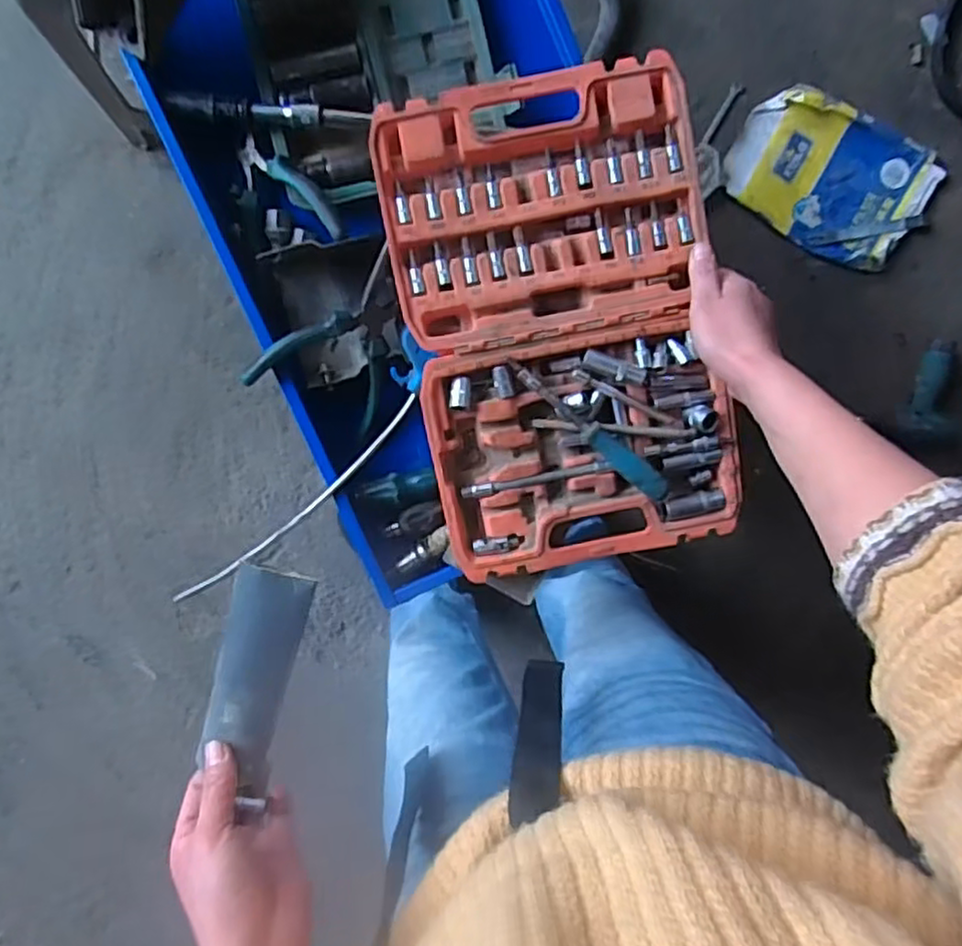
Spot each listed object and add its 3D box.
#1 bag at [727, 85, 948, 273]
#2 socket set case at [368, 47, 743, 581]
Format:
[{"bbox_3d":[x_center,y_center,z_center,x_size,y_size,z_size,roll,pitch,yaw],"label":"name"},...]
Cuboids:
[{"bbox_3d":[0.612,-0.519,1.215,0.343,0.058,0.226,31,94,-3],"label":"bag"},{"bbox_3d":[0.065,-0.115,0.556,0.239,0.032,0.374,-11,95,1],"label":"socket set case"}]

